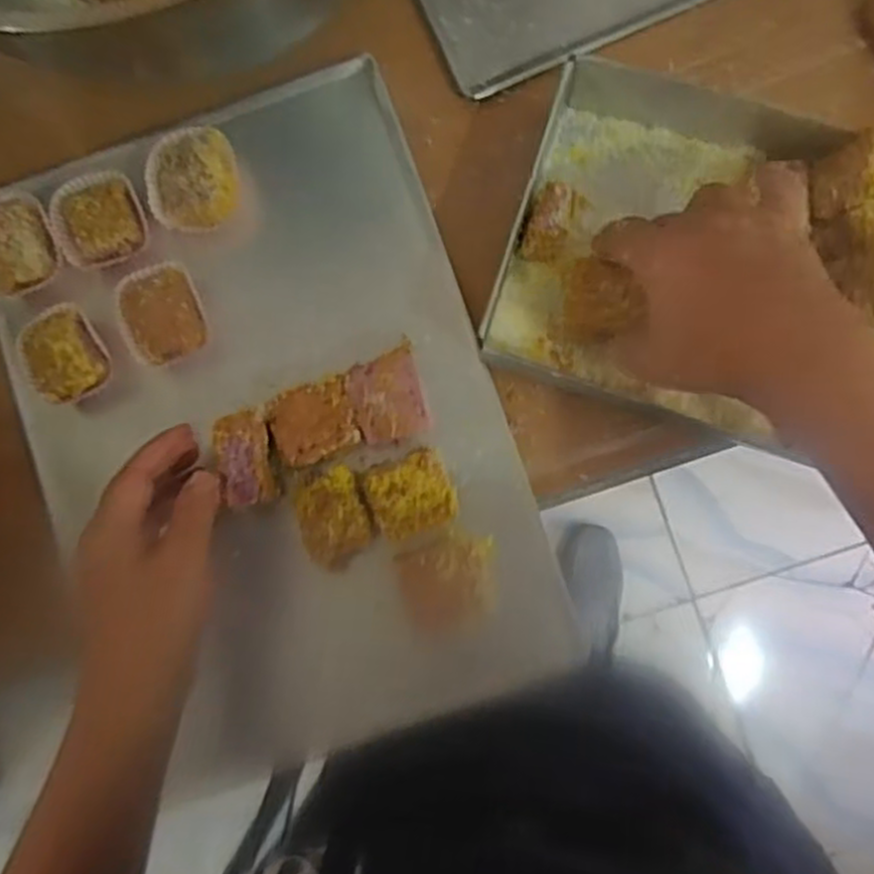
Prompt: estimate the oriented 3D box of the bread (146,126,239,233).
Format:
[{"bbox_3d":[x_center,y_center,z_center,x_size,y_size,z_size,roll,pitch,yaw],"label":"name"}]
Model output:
[{"bbox_3d":[-0.135,-0.143,0.443,0.048,0.029,0.056,-7,85,2],"label":"bread"}]

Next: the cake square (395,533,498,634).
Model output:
[{"bbox_3d":[0.007,0.077,0.418,0.049,0.023,0.046,-6,85,2],"label":"cake square"}]

